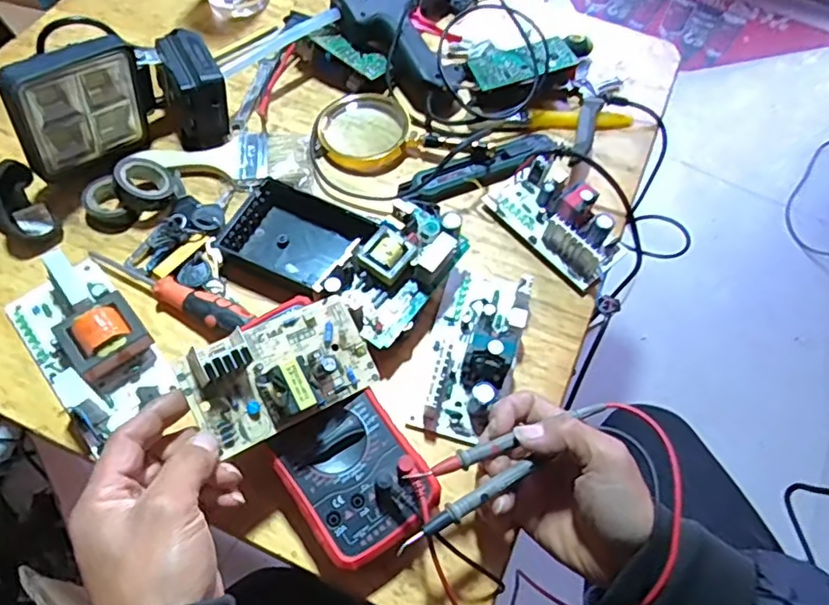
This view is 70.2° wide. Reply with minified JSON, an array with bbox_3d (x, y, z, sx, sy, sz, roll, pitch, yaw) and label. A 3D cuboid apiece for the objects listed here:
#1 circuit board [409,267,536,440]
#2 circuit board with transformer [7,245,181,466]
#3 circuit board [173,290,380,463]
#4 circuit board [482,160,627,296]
[{"bbox_3d":[0.049,0.031,0.469,0.074,0.044,0.152,20,63,7],"label":"circuit board"},{"bbox_3d":[-0.255,0.028,0.457,0.080,0.039,0.151,-35,69,-19],"label":"circuit board with transformer"},{"bbox_3d":[-0.082,0.042,0.385,0.122,0.031,0.069,-24,84,-30],"label":"circuit board"},{"bbox_3d":[0.132,-0.078,0.533,0.073,0.038,0.126,-39,70,-20],"label":"circuit board"}]

